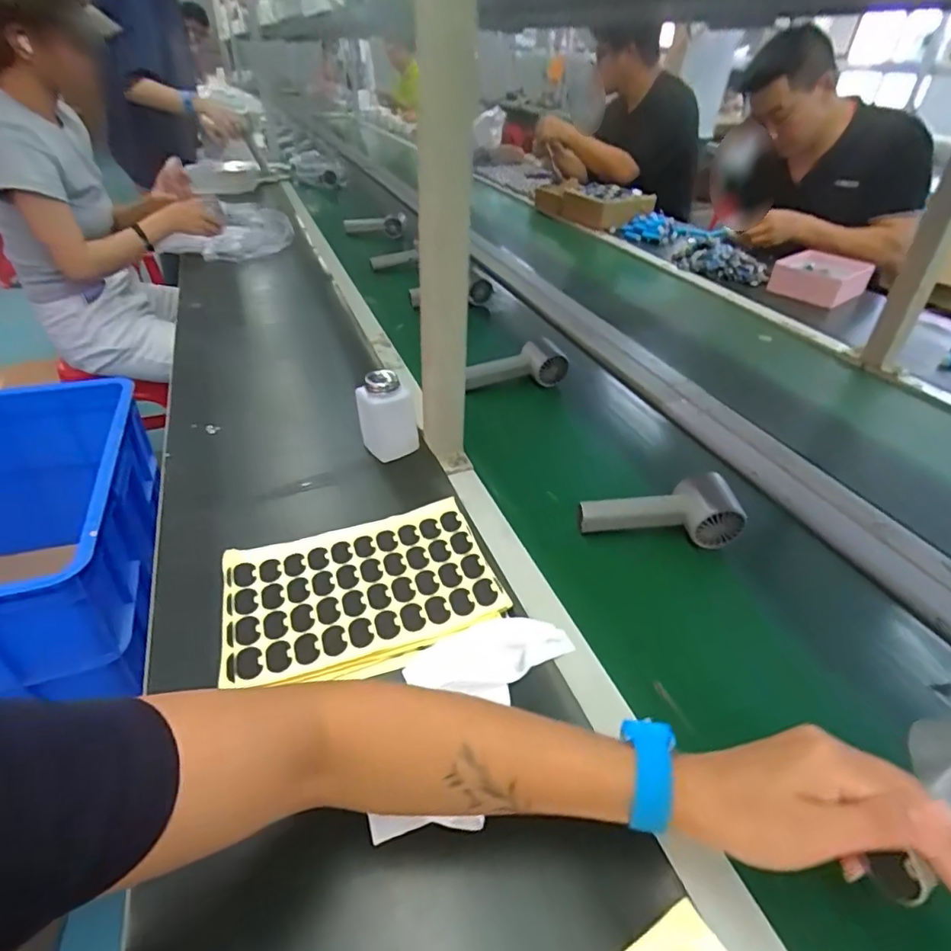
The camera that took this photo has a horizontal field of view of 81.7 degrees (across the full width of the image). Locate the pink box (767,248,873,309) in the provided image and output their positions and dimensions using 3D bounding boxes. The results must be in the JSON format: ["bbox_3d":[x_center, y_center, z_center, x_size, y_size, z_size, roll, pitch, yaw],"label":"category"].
[{"bbox_3d":[0.720,-0.416,1.145,0.152,0.052,0.150,-23,45,-28],"label":"pink box"}]

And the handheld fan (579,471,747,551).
[{"bbox_3d":[0.183,0.035,0.550,0.153,0.070,0.046,3,39,0],"label":"handheld fan"}]

